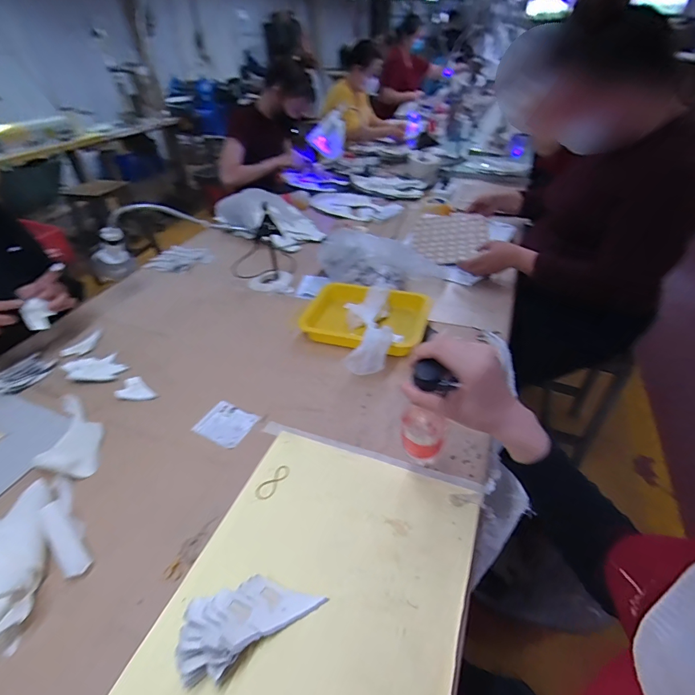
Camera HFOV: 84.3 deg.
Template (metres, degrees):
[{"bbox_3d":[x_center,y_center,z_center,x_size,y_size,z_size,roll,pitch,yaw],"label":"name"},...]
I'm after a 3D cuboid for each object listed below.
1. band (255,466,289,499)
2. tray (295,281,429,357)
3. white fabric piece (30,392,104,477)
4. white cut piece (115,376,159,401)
[{"bbox_3d":[-0.108,0.196,0.561,0.024,0.004,0.059,28,48,29],"label":"band"},{"bbox_3d":[0.042,-0.062,0.829,0.252,0.046,0.211,11,42,13],"label":"tray"},{"bbox_3d":[-0.446,0.136,0.627,0.083,0.019,0.188,-12,42,-13],"label":"white fabric piece"},{"bbox_3d":[-0.395,0.081,0.709,0.087,0.004,0.053,31,50,32],"label":"white cut piece"}]

